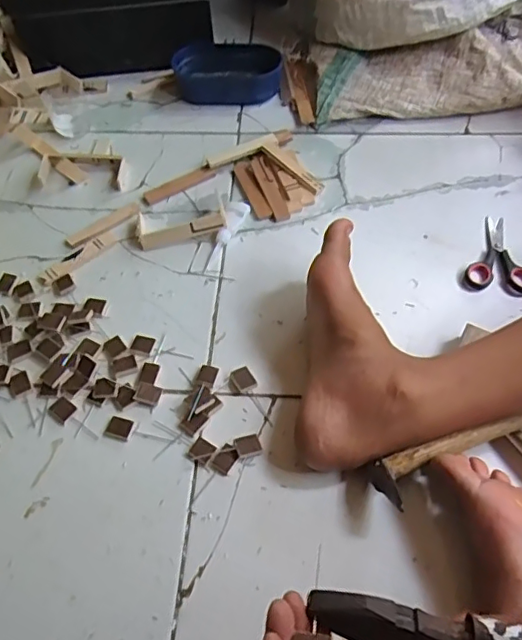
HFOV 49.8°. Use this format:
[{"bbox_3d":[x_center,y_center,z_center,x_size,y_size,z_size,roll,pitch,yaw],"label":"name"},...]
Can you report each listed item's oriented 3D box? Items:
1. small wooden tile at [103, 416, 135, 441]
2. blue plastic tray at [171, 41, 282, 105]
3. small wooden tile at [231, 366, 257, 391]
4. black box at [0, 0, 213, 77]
[{"bbox_3d":[-0.138,0.105,0.545,0.024,0.007,0.022,11,58,9],"label":"small wooden tile"},{"bbox_3d":[-0.050,-0.358,0.822,0.157,0.049,0.079,2,57,4],"label":"blue plastic tray"},{"bbox_3d":[-0.018,0.058,0.571,0.019,0.004,0.022,-26,59,-15],"label":"small wooden tile"},{"bbox_3d":[-0.212,-0.467,0.841,0.282,0.145,0.154,0,56,2],"label":"black box"}]

